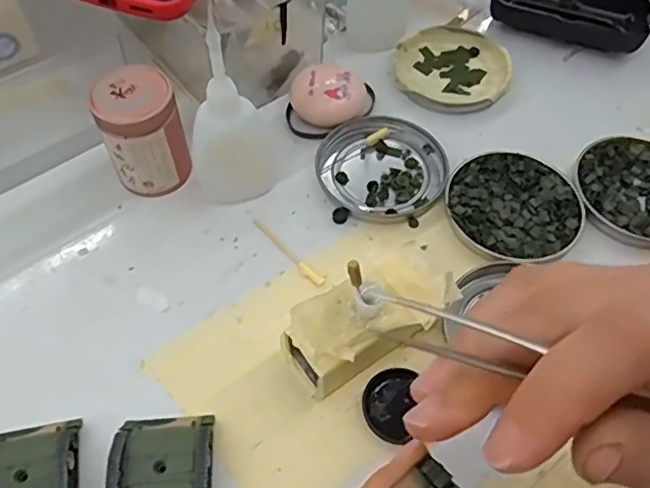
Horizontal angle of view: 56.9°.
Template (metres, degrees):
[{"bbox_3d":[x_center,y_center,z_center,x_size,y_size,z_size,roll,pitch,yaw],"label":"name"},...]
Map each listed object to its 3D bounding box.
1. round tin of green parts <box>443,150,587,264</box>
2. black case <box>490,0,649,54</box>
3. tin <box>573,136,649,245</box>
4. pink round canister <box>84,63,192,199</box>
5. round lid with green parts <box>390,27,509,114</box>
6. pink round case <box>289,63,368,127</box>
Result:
[{"bbox_3d":[0.111,-0.023,0.356,0.075,0.010,0.076,1,58,-1],"label":"round tin of green parts"},{"bbox_3d":[0.181,-0.174,0.445,0.108,0.025,0.050,19,59,10],"label":"black case"},{"bbox_3d":[0.189,-0.032,0.364,0.075,0.013,0.076,1,58,-1],"label":"tin"},{"bbox_3d":[-0.104,-0.063,0.347,0.043,0.064,0.039,-20,60,-13],"label":"pink round canister"},{"bbox_3d":[0.088,-0.124,0.423,0.079,0.012,0.077,1,58,-1],"label":"round lid with green parts"},{"bbox_3d":[0.001,-0.096,0.393,0.047,0.022,0.038,19,59,10],"label":"pink round case"}]

